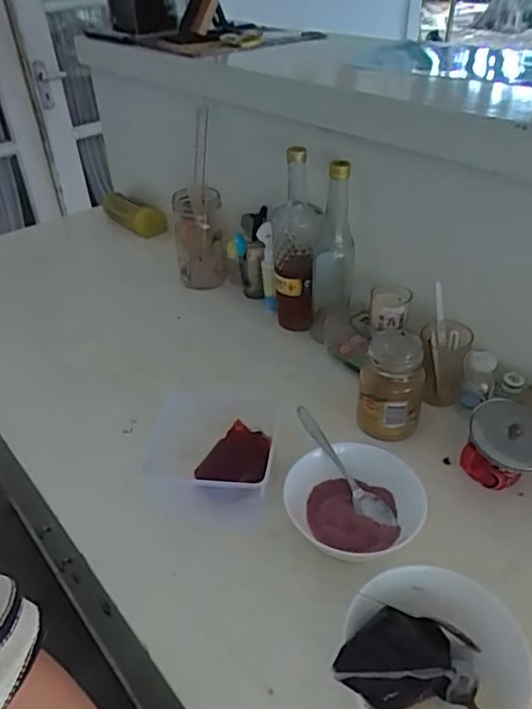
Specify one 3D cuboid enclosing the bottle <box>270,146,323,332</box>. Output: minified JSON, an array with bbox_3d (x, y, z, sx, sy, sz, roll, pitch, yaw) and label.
[{"bbox_3d":[0.045,-0.162,0.861,0.073,0.274,0.065,-2,37,2],"label":"bottle"}]

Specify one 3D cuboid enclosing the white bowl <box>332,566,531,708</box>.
[{"bbox_3d":[0.138,0.254,0.464,0.147,0.070,0.137,-2,37,2],"label":"white bowl"}]

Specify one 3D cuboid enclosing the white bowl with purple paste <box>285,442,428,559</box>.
[{"bbox_3d":[0.093,0.163,0.610,0.142,0.044,0.143,-28,43,-29],"label":"white bowl with purple paste"}]

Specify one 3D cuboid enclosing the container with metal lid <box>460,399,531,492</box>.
[{"bbox_3d":[0.273,0.108,0.637,0.090,0.086,0.089,15,40,22],"label":"container with metal lid"}]

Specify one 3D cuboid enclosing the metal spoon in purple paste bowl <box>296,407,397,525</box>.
[{"bbox_3d":[0.084,0.127,0.638,0.029,0.022,0.162,-25,65,-26],"label":"metal spoon in purple paste bowl"}]

